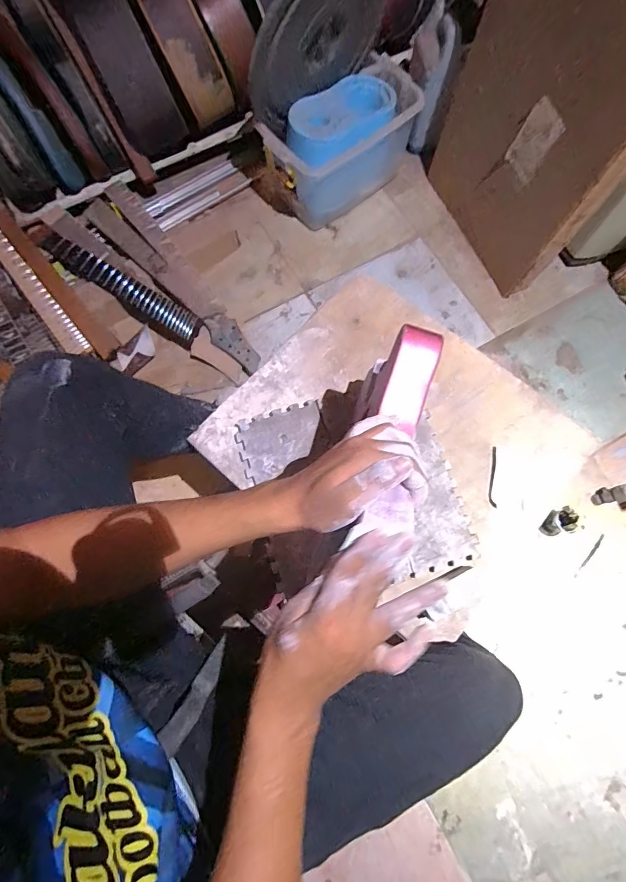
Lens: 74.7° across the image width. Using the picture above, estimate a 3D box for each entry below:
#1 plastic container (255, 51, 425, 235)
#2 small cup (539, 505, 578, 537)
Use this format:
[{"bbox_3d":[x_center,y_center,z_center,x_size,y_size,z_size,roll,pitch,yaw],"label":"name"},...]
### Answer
[{"bbox_3d":[0.090,-0.855,1.209,0.452,0.243,0.215,-32,77,-8],"label":"plastic container"},{"bbox_3d":[0.596,0.196,1.001,0.071,0.069,0.066,0,75,0],"label":"small cup"}]

